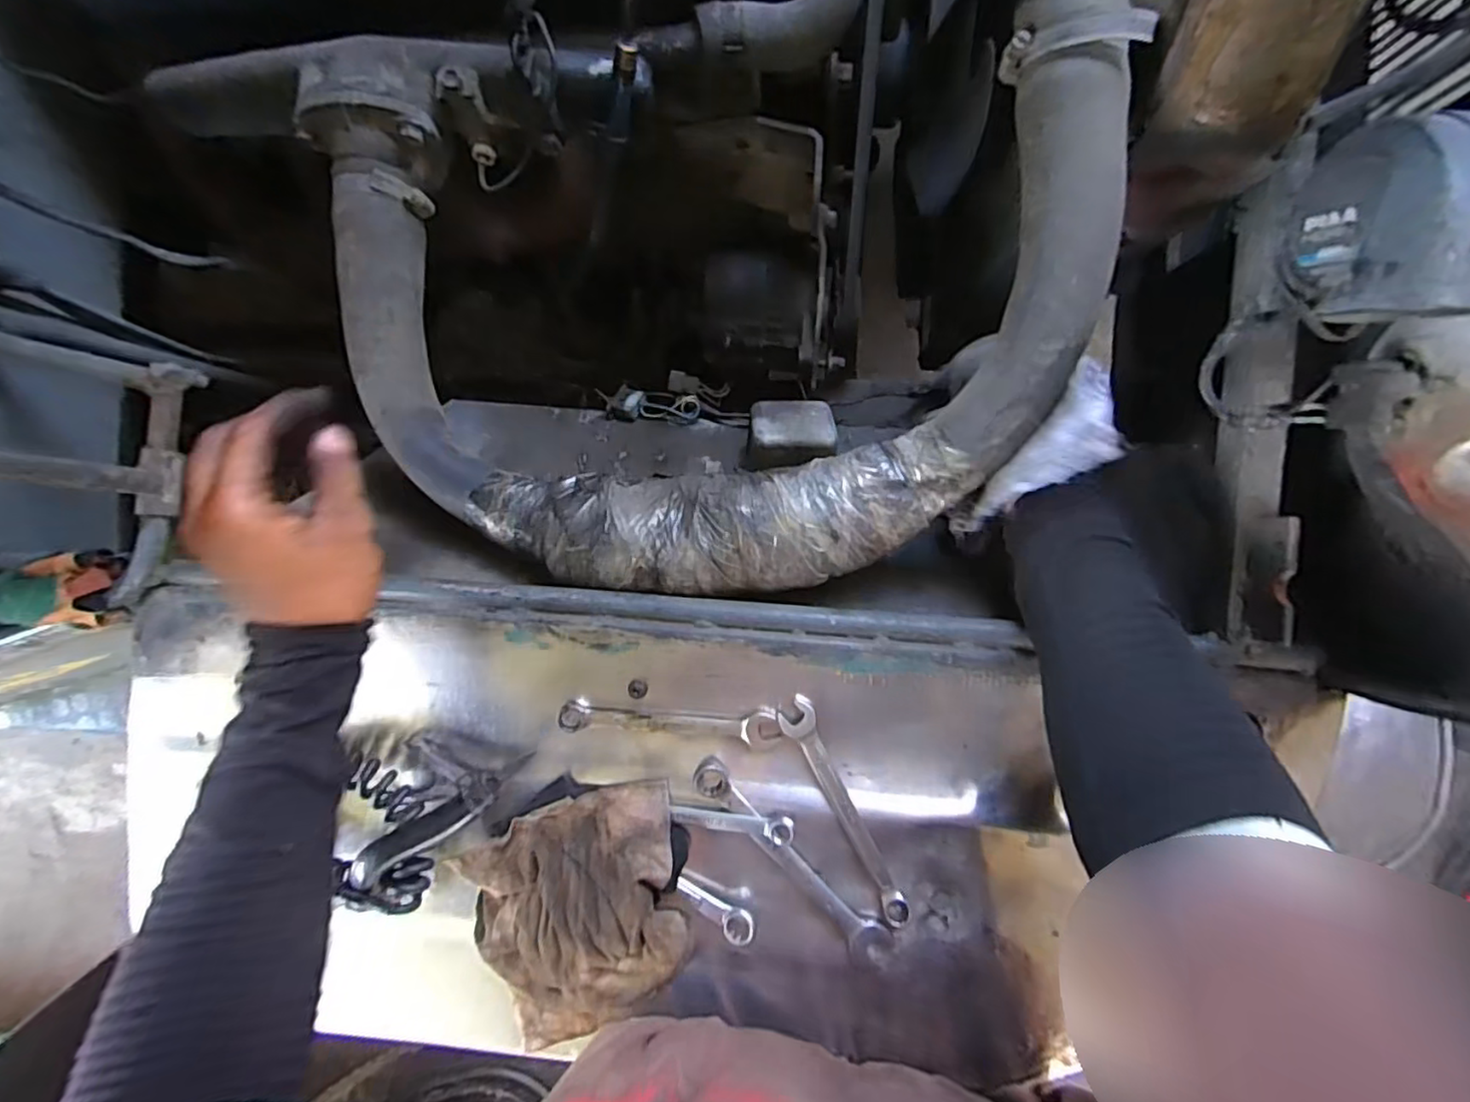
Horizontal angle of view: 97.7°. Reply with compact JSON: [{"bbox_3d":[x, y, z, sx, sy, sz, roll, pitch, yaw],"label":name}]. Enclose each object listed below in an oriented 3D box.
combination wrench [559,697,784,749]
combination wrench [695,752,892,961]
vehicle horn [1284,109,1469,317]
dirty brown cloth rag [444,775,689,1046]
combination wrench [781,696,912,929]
[{"bbox_3d":[-0.044,0.113,0.426,0.144,0.010,0.026,4,94,3],"label":"combination wrench"},{"bbox_3d":[0.037,0.204,0.417,0.169,0.006,0.026,44,95,0],"label":"combination wrench"},{"bbox_3d":[0.290,-0.140,0.285,0.047,0.075,0.087,5,94,3],"label":"vehicle horn"},{"bbox_3d":[-0.099,0.244,0.416,0.141,0.028,0.154,-15,92,4],"label":"dirty brown cloth rag"},{"bbox_3d":[0.071,0.170,0.419,0.023,0.013,0.155,-26,91,5],"label":"combination wrench"}]

